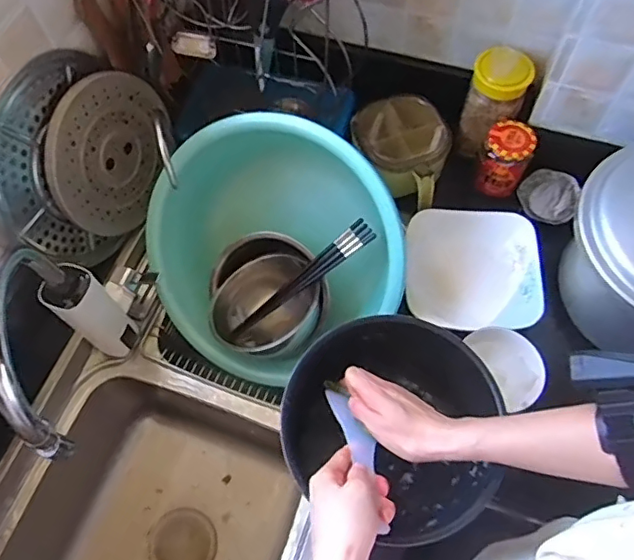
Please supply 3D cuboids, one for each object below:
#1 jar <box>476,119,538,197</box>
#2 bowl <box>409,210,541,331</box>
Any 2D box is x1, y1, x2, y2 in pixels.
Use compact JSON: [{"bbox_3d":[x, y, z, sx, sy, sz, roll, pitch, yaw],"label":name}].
[{"bbox_3d":[0.278,-0.179,0.828,0.064,0.099,0.065,-1,64,2],"label":"jar"},{"bbox_3d":[0.226,-0.009,0.805,0.182,0.075,0.172,0,64,2],"label":"bowl"}]

